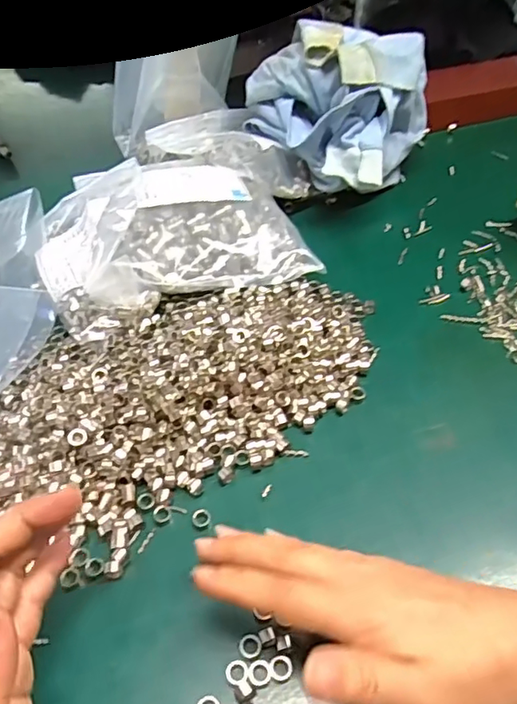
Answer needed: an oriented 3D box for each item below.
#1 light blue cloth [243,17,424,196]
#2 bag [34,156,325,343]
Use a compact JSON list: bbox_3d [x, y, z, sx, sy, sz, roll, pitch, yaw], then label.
[{"bbox_3d":[0.069,-0.232,0.520,0.163,0.101,0.138,28,54,24],"label":"light blue cloth"},{"bbox_3d":[-0.077,-0.109,0.458,0.209,0.055,0.158,-18,50,-14],"label":"bag"}]

